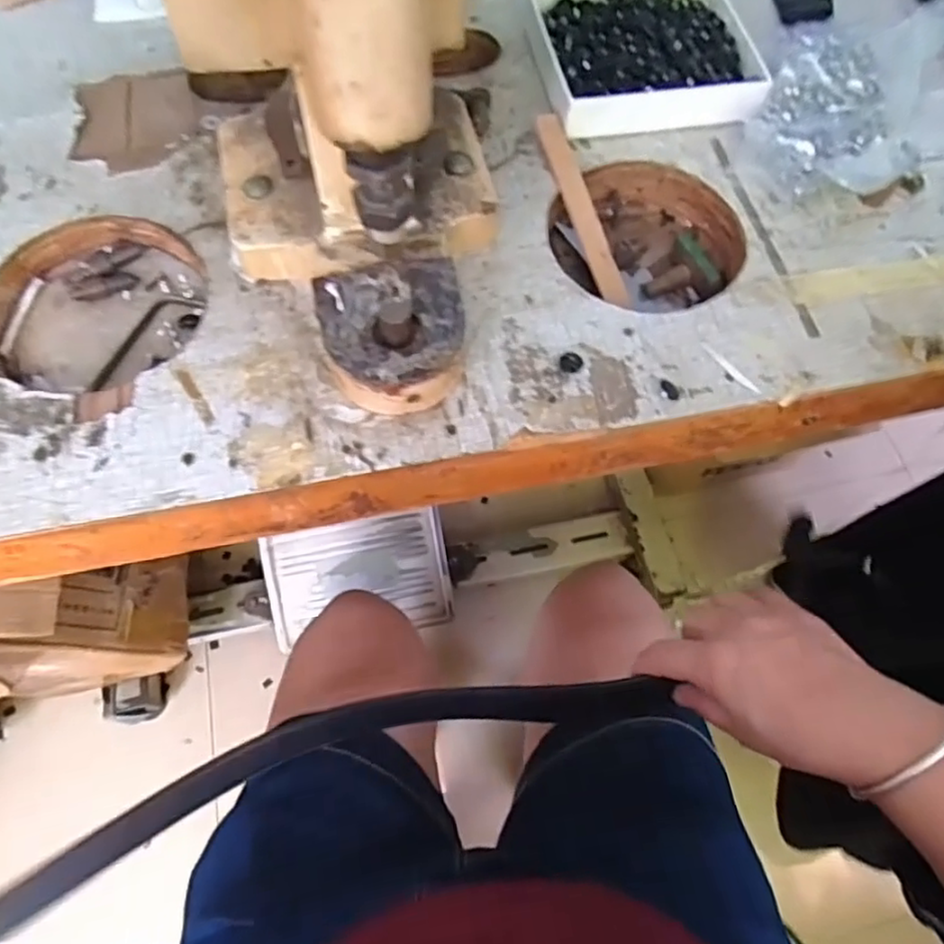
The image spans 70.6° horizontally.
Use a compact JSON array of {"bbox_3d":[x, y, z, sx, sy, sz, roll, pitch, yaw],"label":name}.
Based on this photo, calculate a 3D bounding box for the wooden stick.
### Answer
[{"bbox_3d":[0.066,-0.158,0.401,0.017,0.006,0.128,-18,81,-11],"label":"wooden stick"}]

